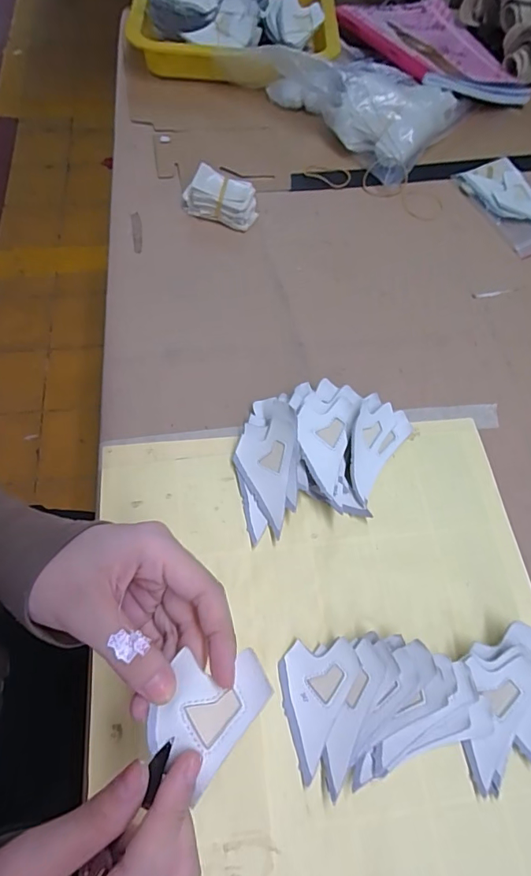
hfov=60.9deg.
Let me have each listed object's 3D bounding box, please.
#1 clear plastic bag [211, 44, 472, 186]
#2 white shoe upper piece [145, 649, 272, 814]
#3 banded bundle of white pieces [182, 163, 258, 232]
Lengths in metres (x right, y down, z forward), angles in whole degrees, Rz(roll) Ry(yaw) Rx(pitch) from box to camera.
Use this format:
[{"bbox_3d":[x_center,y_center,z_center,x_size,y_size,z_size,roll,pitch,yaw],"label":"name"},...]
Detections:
[{"bbox_3d":[0.081,-0.383,0.518,0.290,0.071,0.136,15,66,5],"label":"clear plastic bag"},{"bbox_3d":[-0.027,0.119,0.202,0.042,0.011,0.056,36,69,13],"label":"white shoe upper piece"},{"bbox_3d":[-0.047,-0.247,0.466,0.074,0.042,0.030,17,66,6],"label":"banded bundle of white pieces"}]

